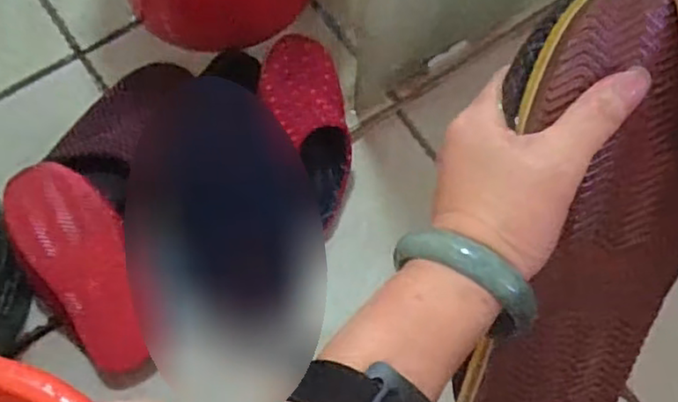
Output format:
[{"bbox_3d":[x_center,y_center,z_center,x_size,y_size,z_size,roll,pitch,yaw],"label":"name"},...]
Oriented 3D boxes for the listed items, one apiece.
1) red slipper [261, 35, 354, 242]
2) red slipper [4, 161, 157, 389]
[{"bbox_3d":[-0.027,-0.085,0.797,0.100,0.070,0.218,-20,107,-10],"label":"red slipper"},{"bbox_3d":[-0.280,0.079,0.747,0.111,0.084,0.251,-21,103,-10],"label":"red slipper"}]

